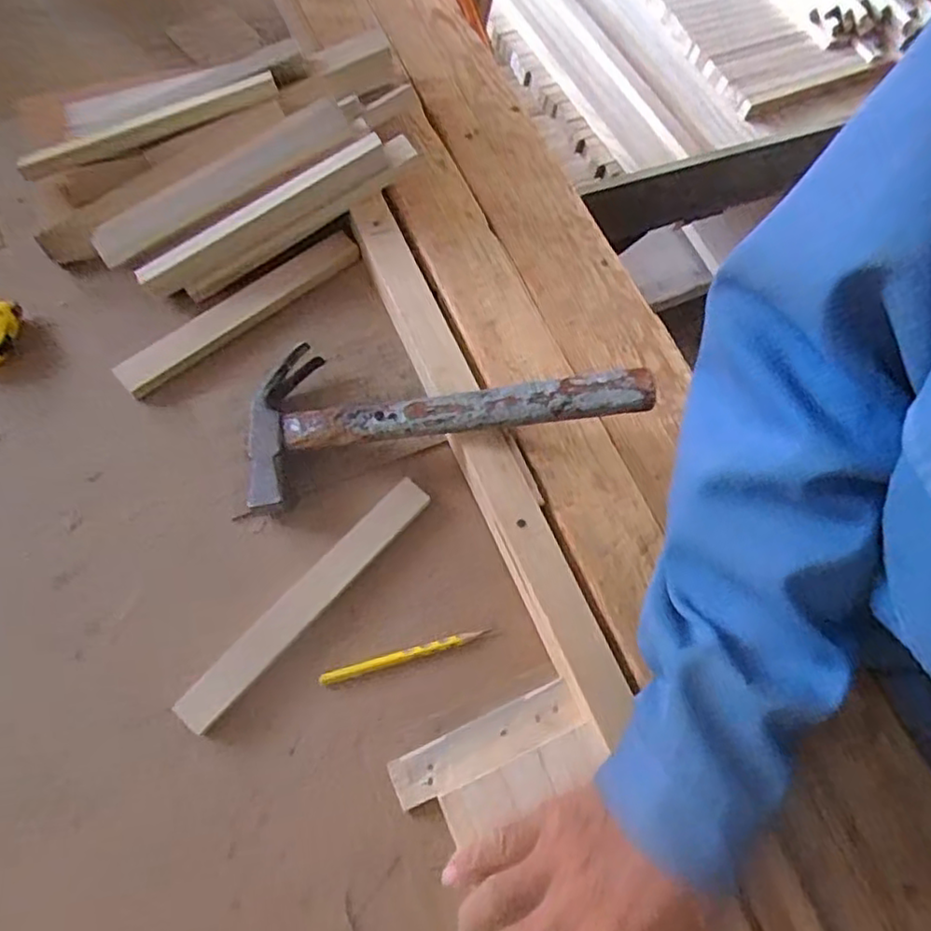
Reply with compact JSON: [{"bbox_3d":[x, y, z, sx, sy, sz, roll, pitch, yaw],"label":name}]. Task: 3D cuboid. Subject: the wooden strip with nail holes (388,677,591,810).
[{"bbox_3d":[0.014,0.183,0.442,0.128,0.017,0.033,-21,71,-15],"label":"wooden strip with nail holes"}]

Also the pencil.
[{"bbox_3d":[-0.042,0.131,0.463,0.118,0.004,0.008,-13,69,-13],"label":"pencil"}]

